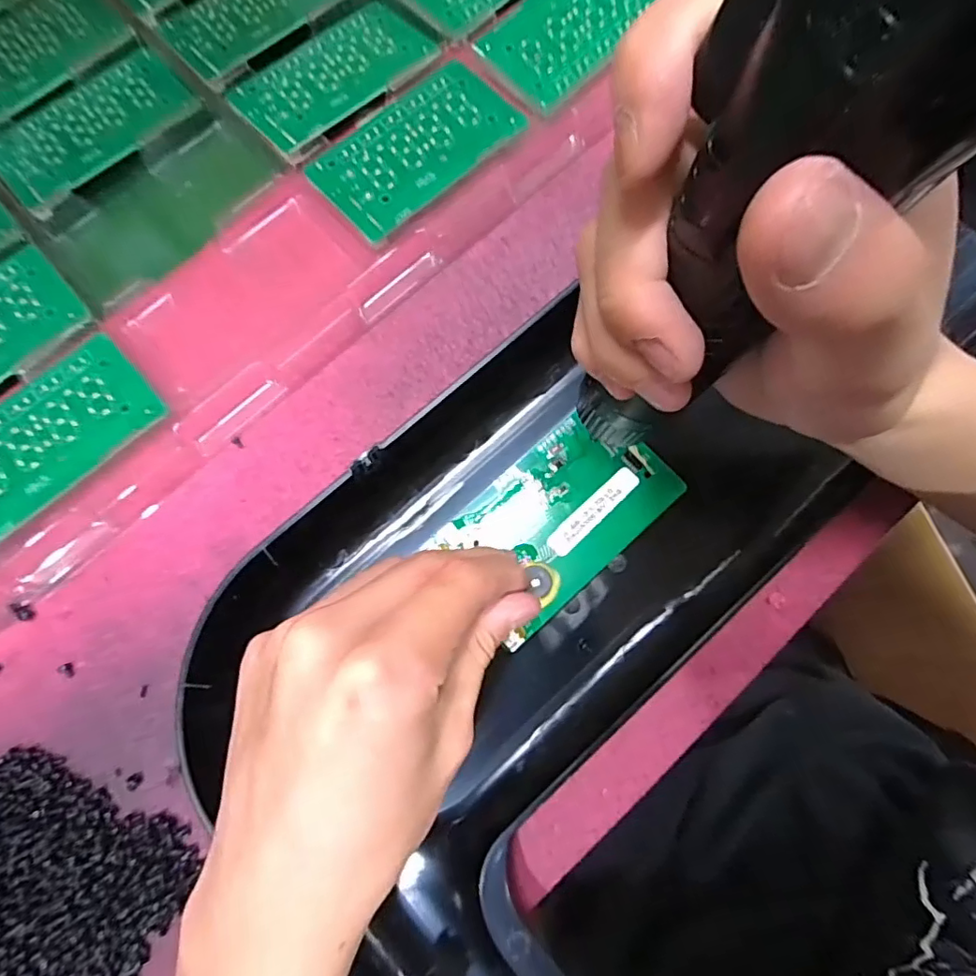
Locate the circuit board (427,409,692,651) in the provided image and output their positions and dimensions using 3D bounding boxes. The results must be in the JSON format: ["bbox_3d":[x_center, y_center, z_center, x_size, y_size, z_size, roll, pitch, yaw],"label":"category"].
[{"bbox_3d":[0.031,0.011,0.248,0.099,0.006,0.059,-41,80,-7],"label":"circuit board"}]

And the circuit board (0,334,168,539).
[{"bbox_3d":[-0.209,-0.022,0.262,0.104,0.006,0.057,-40,80,-7],"label":"circuit board"}]

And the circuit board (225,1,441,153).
[{"bbox_3d":[-0.083,-0.226,0.306,0.104,0.004,0.057,-40,75,-10],"label":"circuit board"}]

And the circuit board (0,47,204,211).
[{"bbox_3d":[-0.220,-0.202,0.310,0.106,0.004,0.060,-42,80,-7],"label":"circuit board"}]

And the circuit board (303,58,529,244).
[{"bbox_3d":[-0.036,-0.176,0.294,0.104,0.006,0.060,-40,80,-7],"label":"circuit board"}]

